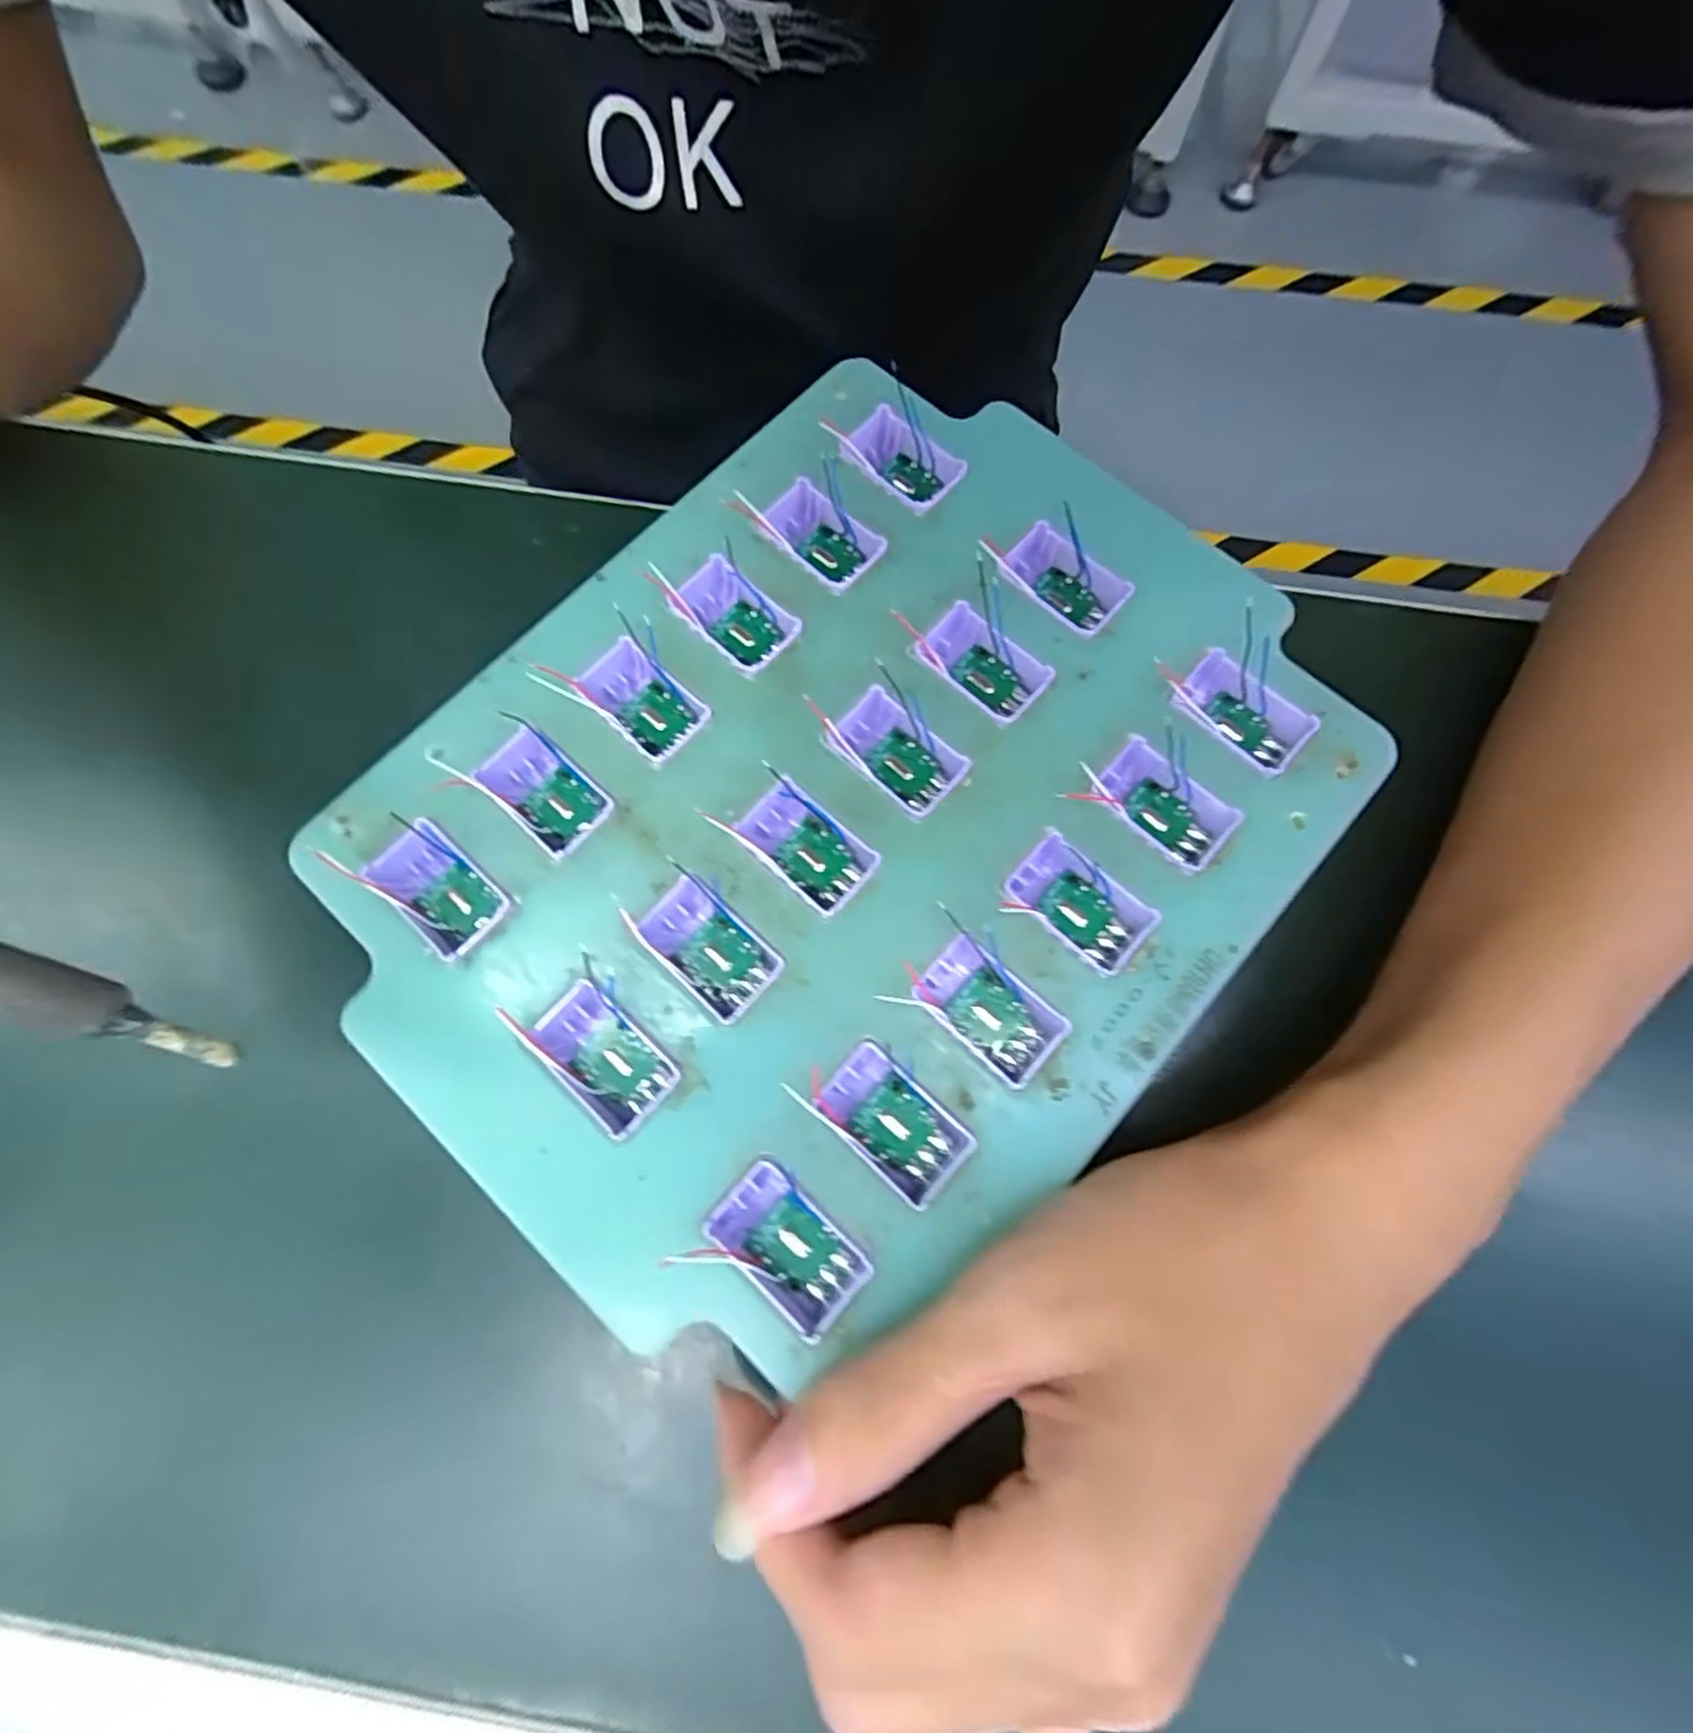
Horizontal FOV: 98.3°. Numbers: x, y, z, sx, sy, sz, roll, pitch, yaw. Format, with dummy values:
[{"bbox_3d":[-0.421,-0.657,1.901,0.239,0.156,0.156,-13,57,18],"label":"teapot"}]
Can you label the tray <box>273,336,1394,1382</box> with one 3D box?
[{"bbox_3d":[-0.001,-0.013,0.175,0.174,0.017,0.215,42,78,12],"label":"tray"}]

